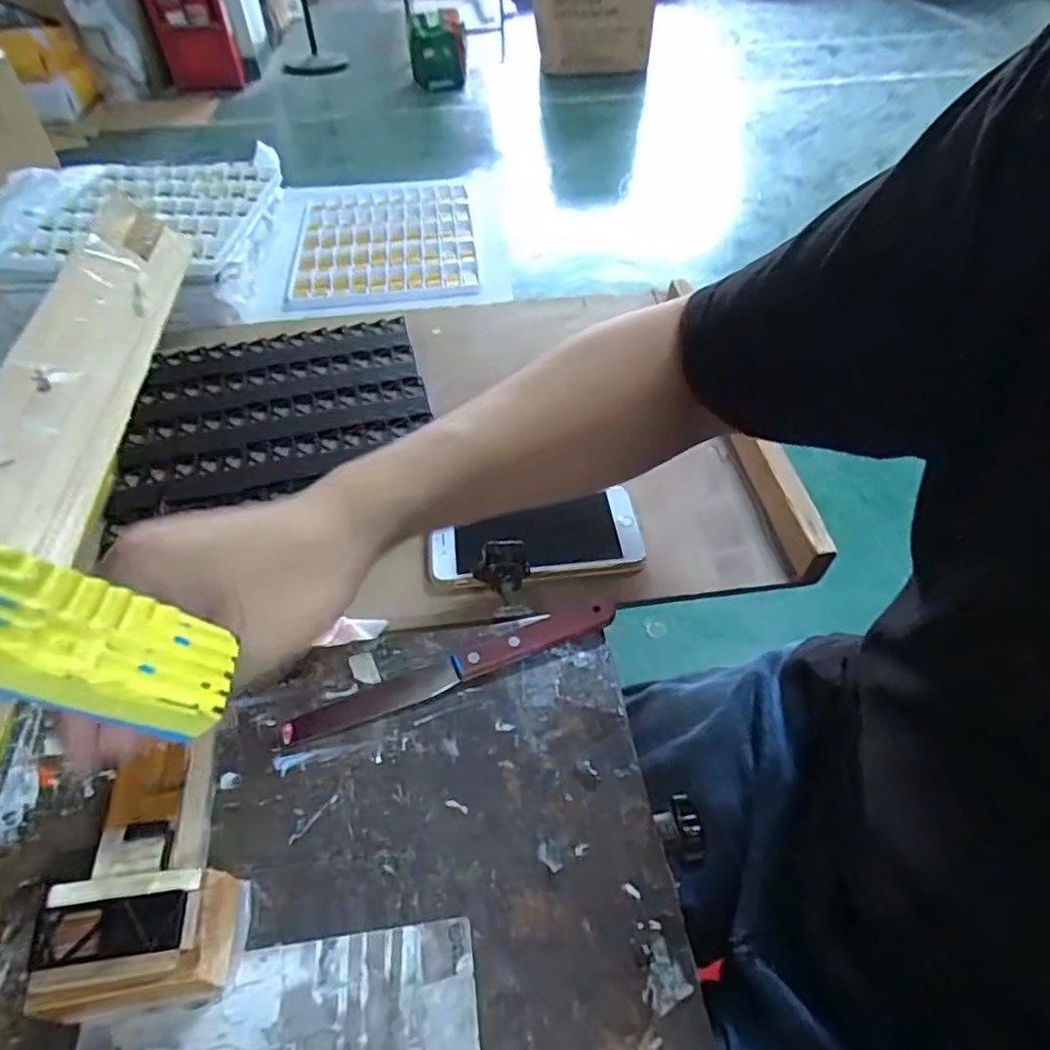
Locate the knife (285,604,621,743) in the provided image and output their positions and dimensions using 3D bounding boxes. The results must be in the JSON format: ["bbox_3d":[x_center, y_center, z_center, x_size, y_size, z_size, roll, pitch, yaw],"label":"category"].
[{"bbox_3d":[-0.037,0.075,0.350,0.178,0.011,0.020,-18,50,-14],"label":"knife"}]

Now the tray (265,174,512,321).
[{"bbox_3d":[-0.176,-0.359,0.817,0.280,0.022,0.334,-7,48,-4],"label":"tray"}]

